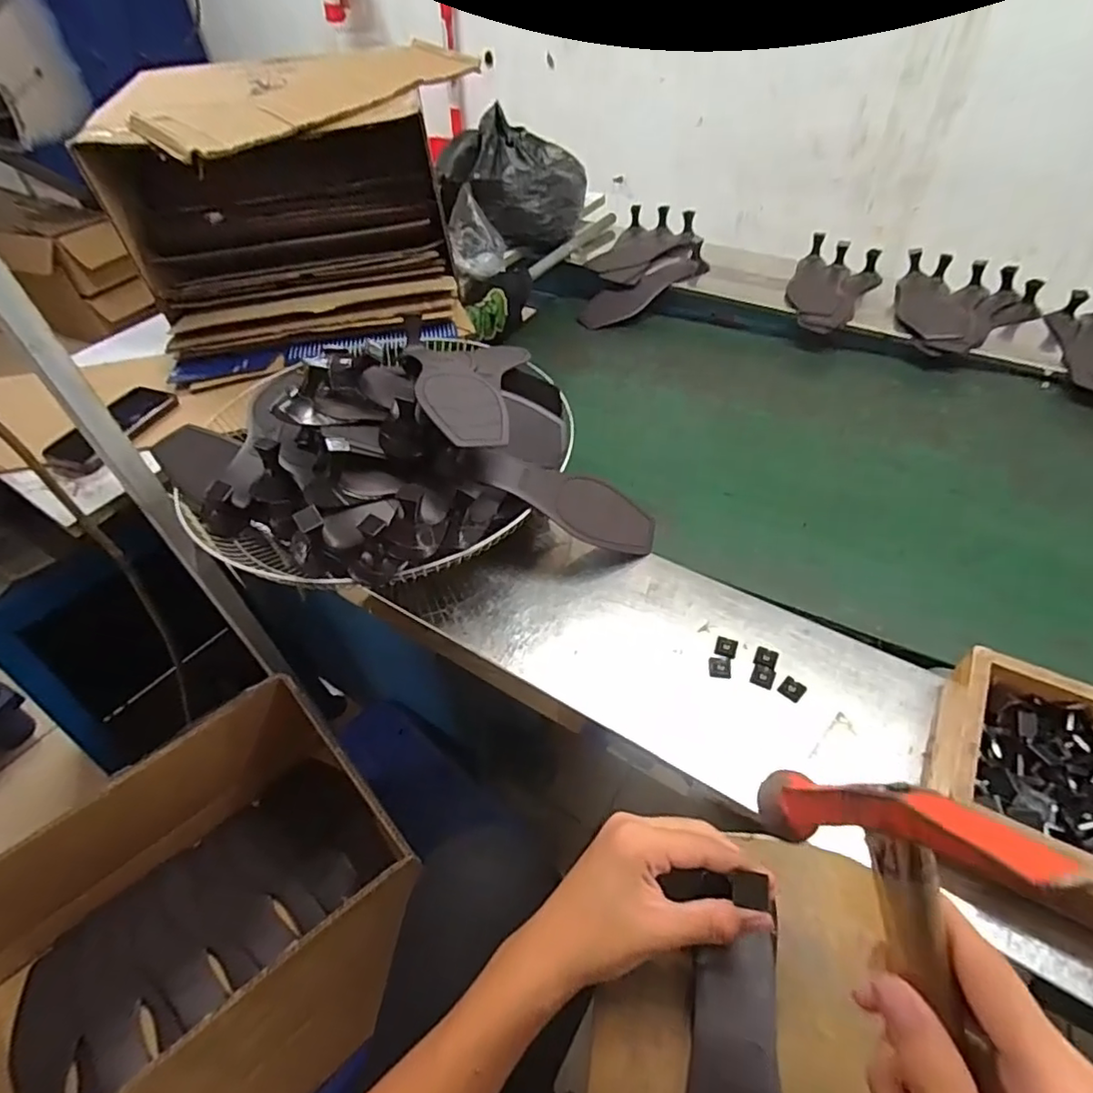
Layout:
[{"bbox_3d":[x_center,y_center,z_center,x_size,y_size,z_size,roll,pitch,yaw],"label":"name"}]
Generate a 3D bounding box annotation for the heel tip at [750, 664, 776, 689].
[{"bbox_3d":[0.190,0.113,0.519,0.019,0.004,0.020,19,51,20],"label":"heel tip"}]

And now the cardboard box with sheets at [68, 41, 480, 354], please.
[{"bbox_3d":[-0.370,-0.507,0.904,0.525,0.284,0.359,-12,48,-7],"label":"cardboard box with sheets"}]

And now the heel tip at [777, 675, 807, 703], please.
[{"bbox_3d":[0.211,0.122,0.509,0.019,0.006,0.017,33,57,29],"label":"heel tip"}]

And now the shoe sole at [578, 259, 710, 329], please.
[{"bbox_3d":[0.174,-0.460,1.063,0.244,0.033,0.073,-28,50,-1],"label":"shoe sole"}]

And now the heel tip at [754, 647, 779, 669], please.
[{"bbox_3d":[0.196,0.099,0.528,0.018,0.004,0.019,20,52,21],"label":"heel tip"}]

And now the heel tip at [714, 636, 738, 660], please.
[{"bbox_3d":[0.163,0.090,0.537,0.018,0.004,0.020,16,50,18],"label":"heel tip"}]

